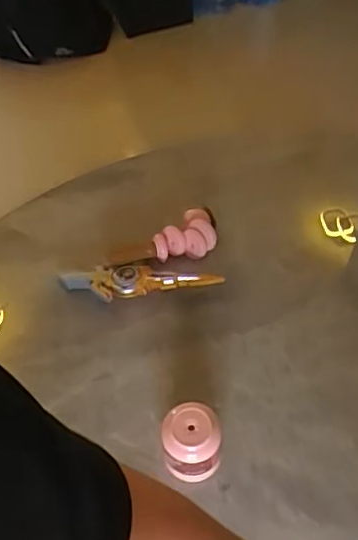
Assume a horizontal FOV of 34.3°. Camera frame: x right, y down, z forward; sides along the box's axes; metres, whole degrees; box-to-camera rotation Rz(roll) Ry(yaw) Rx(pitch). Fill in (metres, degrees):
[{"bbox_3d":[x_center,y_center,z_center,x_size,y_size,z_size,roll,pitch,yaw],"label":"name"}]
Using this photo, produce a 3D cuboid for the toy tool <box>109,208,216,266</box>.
[{"bbox_3d":[-0.024,-0.044,0.932,0.186,0.039,0.075,-18,56,-10],"label":"toy tool"}]

